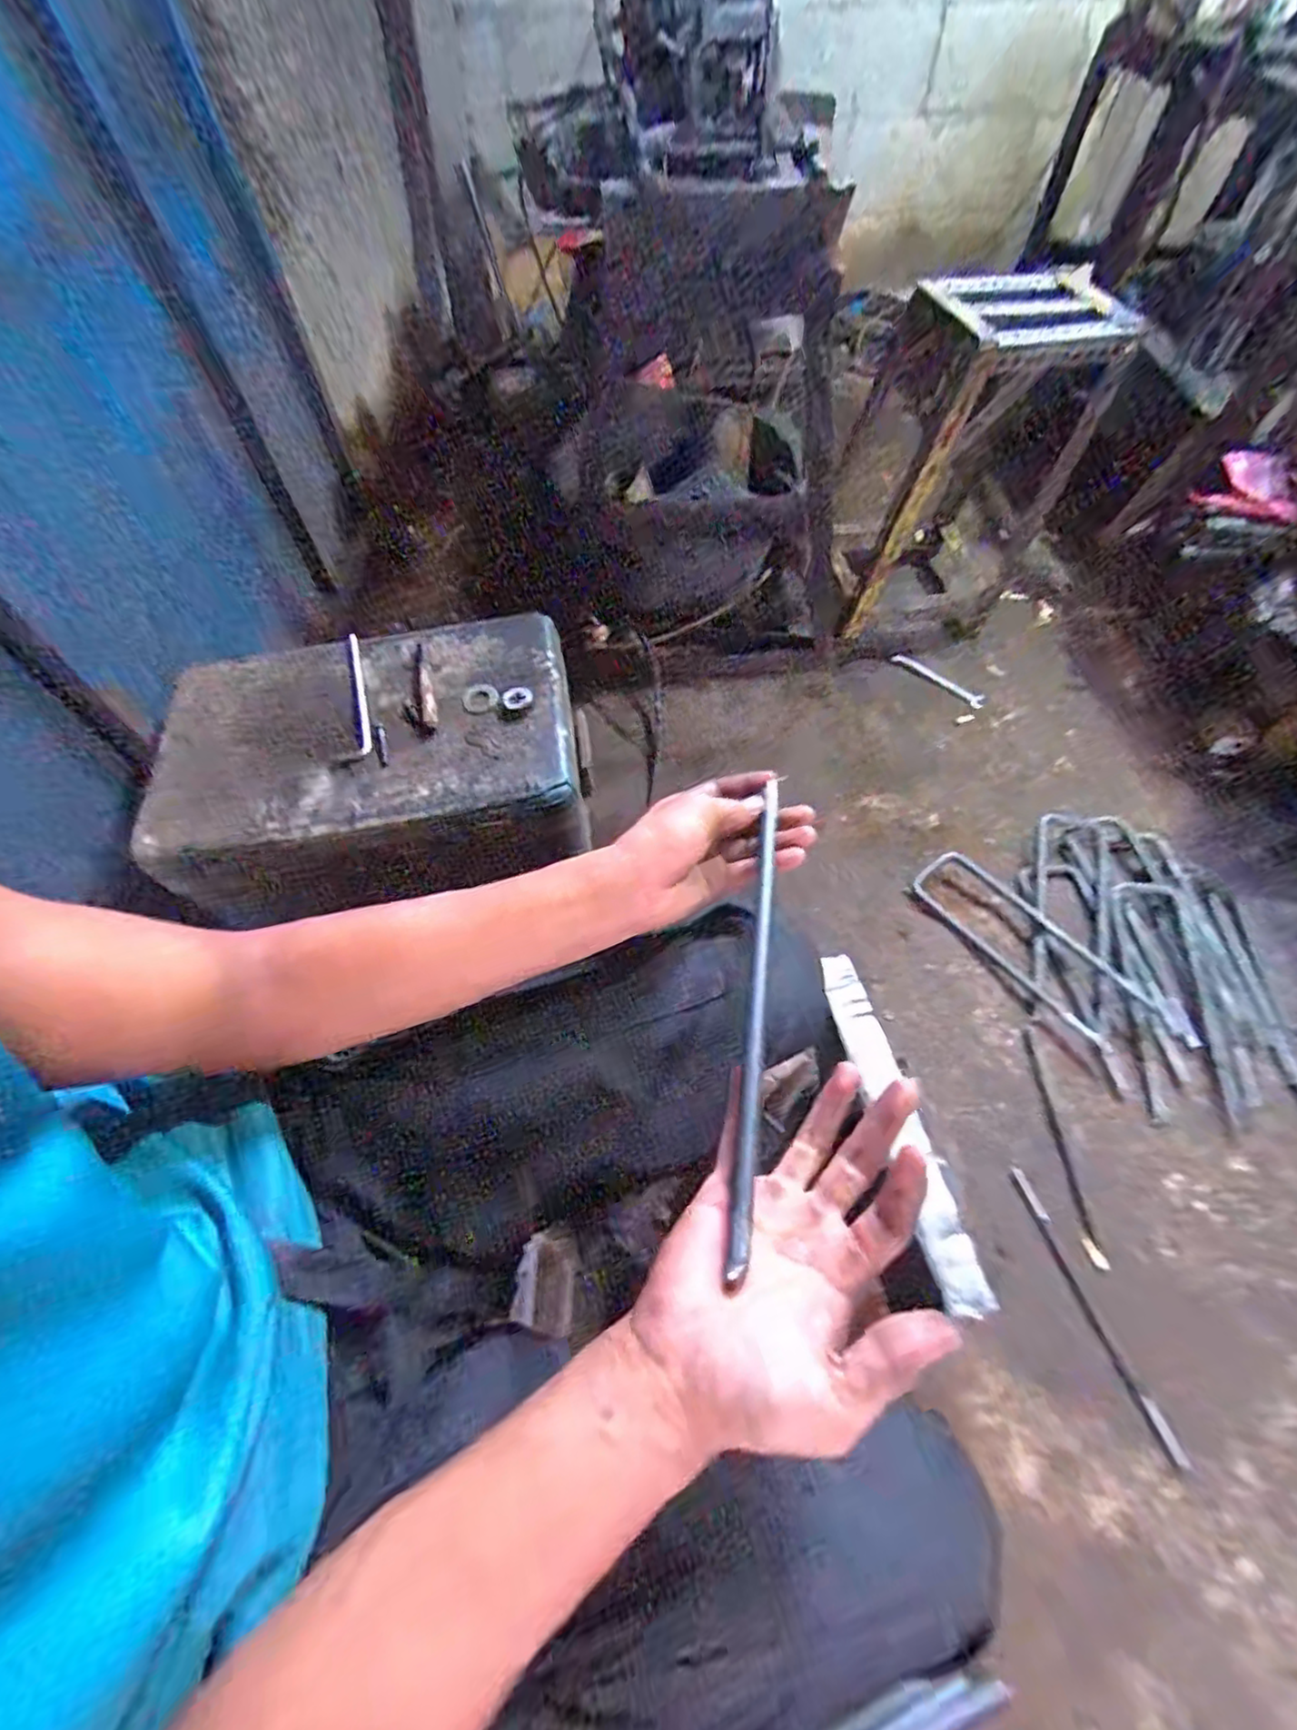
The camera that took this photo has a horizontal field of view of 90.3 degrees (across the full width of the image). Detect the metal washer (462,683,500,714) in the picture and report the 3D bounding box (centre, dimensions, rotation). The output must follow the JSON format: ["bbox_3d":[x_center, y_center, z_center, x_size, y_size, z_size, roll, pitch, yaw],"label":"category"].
[{"bbox_3d":[-0.207,-0.205,0.796,0.044,0.004,0.047,-4,71,13],"label":"metal washer"}]

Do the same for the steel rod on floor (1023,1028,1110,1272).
[{"bbox_3d":[0.561,0.376,0.880,0.018,0.013,0.295,-4,60,2],"label":"steel rod on floor"}]

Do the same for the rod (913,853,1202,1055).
[{"bbox_3d":[0.616,0.141,1.003,0.138,0.011,0.426,-40,65,-18],"label":"rod"}]

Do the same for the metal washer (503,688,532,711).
[{"bbox_3d":[-0.158,-0.201,0.779,0.036,0.007,0.032,-30,72,7],"label":"metal washer"}]

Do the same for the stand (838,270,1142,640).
[{"bbox_3d":[0.553,-0.728,1.166,0.370,0.482,0.306,-9,57,-5],"label":"stand"}]

